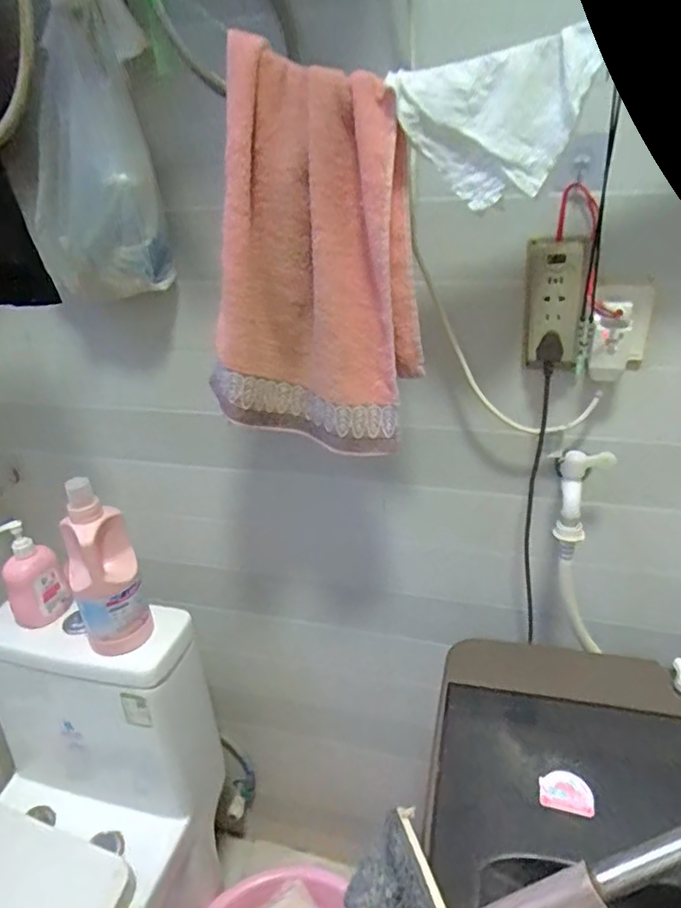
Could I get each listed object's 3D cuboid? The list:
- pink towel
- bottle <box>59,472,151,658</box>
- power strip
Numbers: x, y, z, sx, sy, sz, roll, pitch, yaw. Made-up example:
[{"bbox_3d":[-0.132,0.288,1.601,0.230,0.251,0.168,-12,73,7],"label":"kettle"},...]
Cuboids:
[{"bbox_3d":[-0.026,-0.189,0.619,0.224,0.373,0.055,-2,25,0],"label":"pink towel"},{"bbox_3d":[-0.355,0.170,0.865,0.104,0.271,0.078,-14,27,-23],"label":"bottle"},{"bbox_3d":[0.259,-0.180,0.701,0.066,0.144,0.038,3,26,11],"label":"power strip"}]

